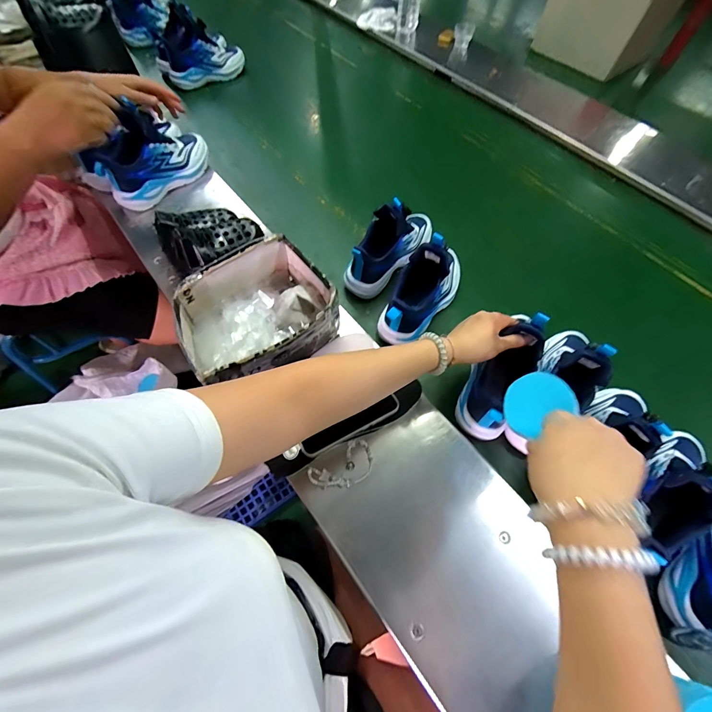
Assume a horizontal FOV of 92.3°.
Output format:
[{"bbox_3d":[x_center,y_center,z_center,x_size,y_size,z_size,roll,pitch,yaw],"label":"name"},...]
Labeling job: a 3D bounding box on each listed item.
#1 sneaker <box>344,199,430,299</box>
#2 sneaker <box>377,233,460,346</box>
[{"bbox_3d":[0.065,-0.217,0.637,0.087,0.120,0.225,35,68,19],"label":"sneaker"},{"bbox_3d":[0.125,-0.133,0.587,0.079,0.139,0.223,31,66,17],"label":"sneaker"}]

